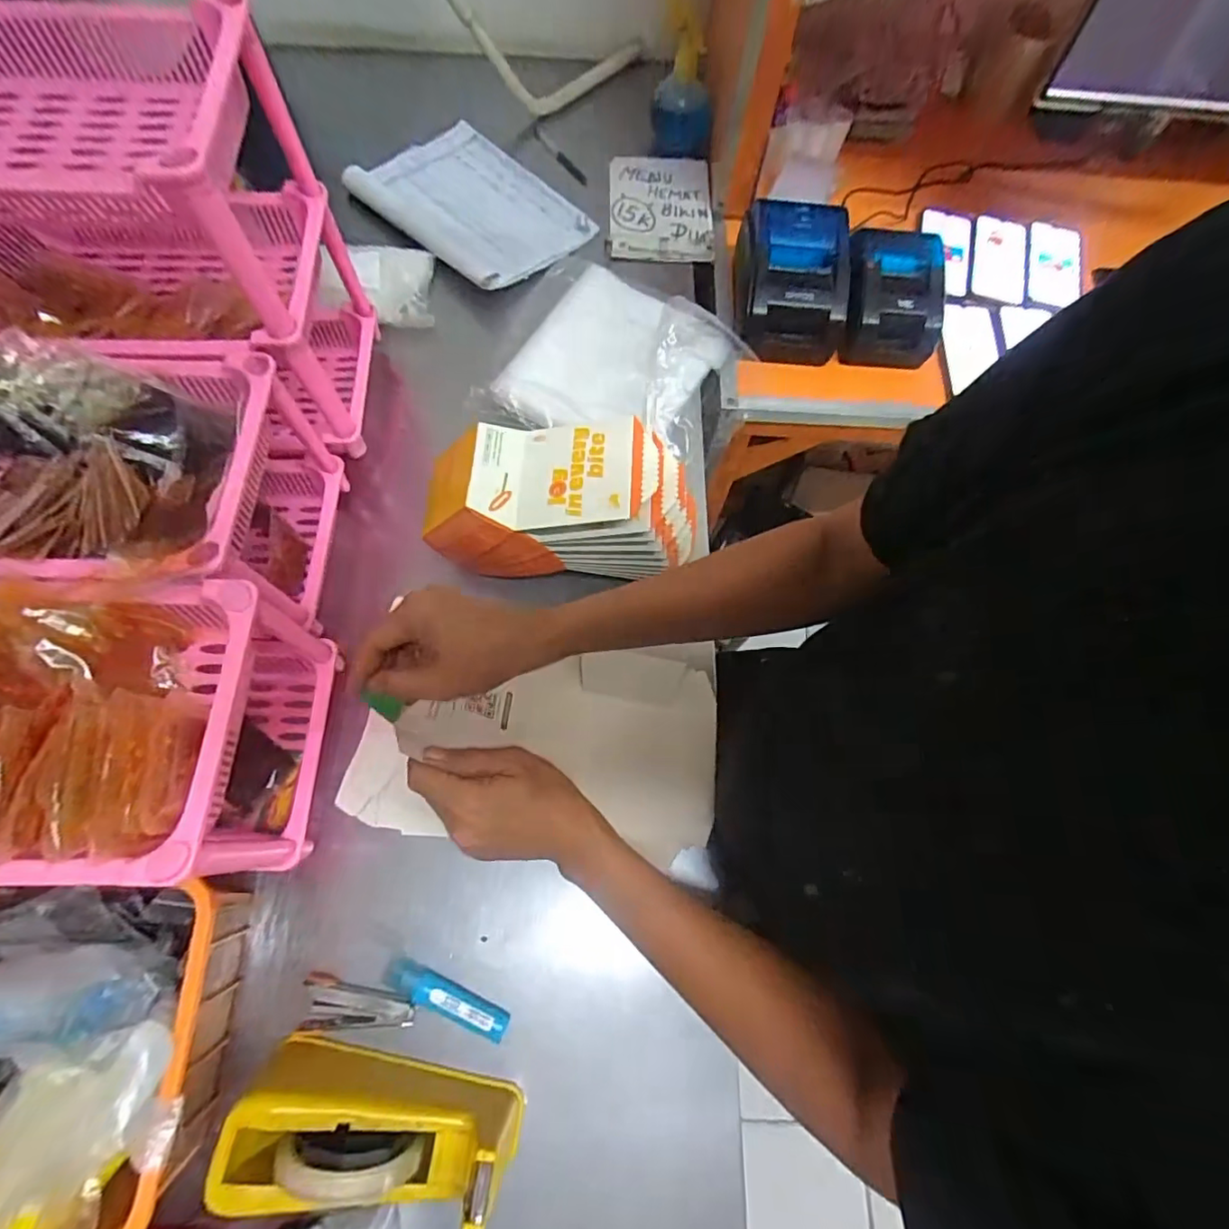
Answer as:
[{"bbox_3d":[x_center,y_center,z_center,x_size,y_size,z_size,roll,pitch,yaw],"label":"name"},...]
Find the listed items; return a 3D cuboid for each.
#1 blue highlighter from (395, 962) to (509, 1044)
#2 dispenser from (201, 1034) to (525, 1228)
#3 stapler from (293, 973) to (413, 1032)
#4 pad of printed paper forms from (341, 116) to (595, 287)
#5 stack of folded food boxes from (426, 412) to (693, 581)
[{"bbox_3d":[-0.136,0.324,0.478,0.097,0.013,0.022,24,70,7],"label":"blue highlighter"},{"bbox_3d":[-0.169,0.375,0.412,0.196,0.109,0.073,8,69,0],"label":"dispenser"},{"bbox_3d":[-0.210,0.321,0.469,0.092,0.015,0.040,4,69,-1],"label":"stapler"},{"bbox_3d":[-0.195,-0.576,0.795,0.294,0.029,0.213,40,73,12],"label":"pad of printed paper forms"},{"bbox_3d":[-0.052,-0.114,0.563,0.258,0.126,0.110,0,69,-2],"label":"stack of folded food boxes"}]

